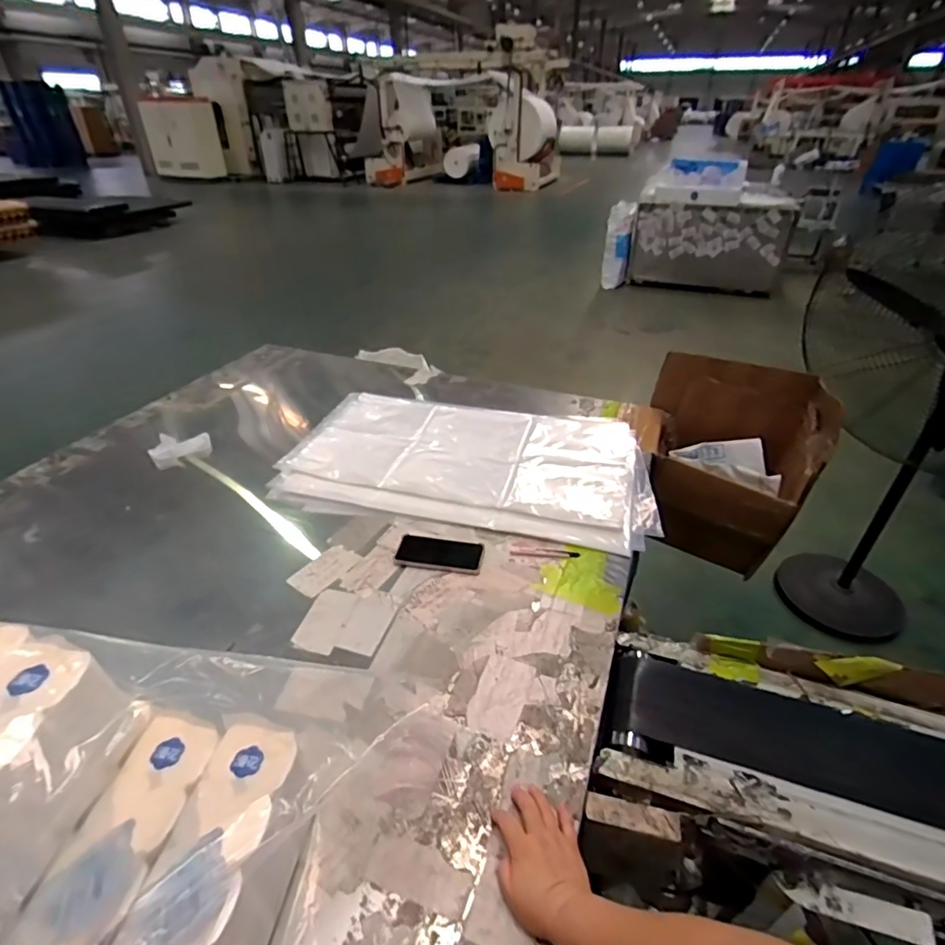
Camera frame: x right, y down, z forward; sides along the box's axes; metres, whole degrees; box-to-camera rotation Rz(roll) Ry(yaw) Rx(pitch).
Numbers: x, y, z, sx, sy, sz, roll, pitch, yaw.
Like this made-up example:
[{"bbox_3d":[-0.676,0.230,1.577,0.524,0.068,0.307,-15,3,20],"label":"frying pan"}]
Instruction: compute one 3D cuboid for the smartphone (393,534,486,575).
[{"bbox_3d":[-0.063,0.156,1.003,0.165,0.015,0.082,6,36,8],"label":"smartphone"}]

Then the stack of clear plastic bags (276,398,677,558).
[{"bbox_3d":[-0.006,-0.044,1.279,0.859,0.038,0.490,8,36,12],"label":"stack of clear plastic bags"}]

